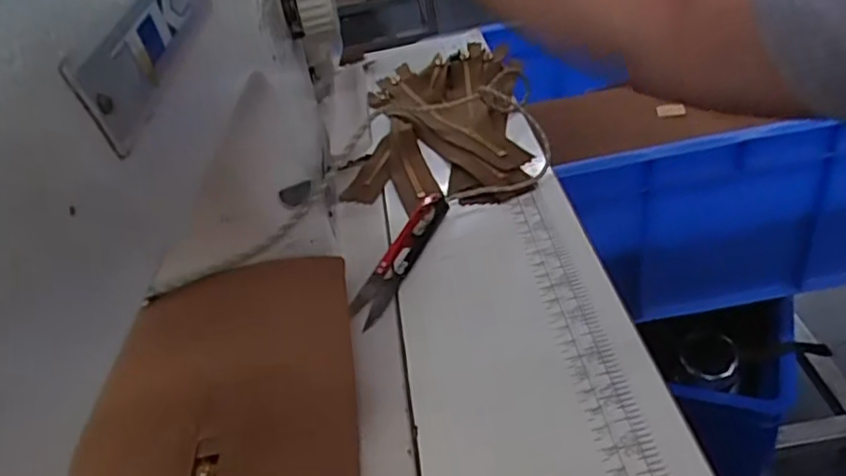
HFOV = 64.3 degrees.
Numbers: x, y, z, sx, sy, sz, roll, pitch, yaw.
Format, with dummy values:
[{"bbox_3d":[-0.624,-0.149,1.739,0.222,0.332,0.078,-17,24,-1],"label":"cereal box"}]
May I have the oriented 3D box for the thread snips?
[{"bbox_3d":[-0.012,0.006,0.390,0.025,0.013,0.108,10,42,26],"label":"thread snips"}]

